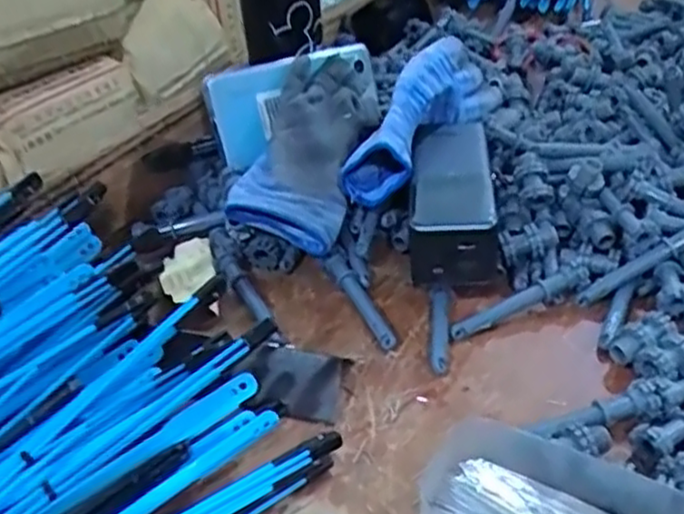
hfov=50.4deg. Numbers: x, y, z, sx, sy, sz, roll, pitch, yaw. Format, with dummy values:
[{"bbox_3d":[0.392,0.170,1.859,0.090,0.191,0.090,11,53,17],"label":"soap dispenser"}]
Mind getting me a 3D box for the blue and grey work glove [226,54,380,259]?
[{"bbox_3d":[-0.016,-0.094,0.550,0.076,0.060,0.198,6,56,16],"label":"blue and grey work glove"}]

